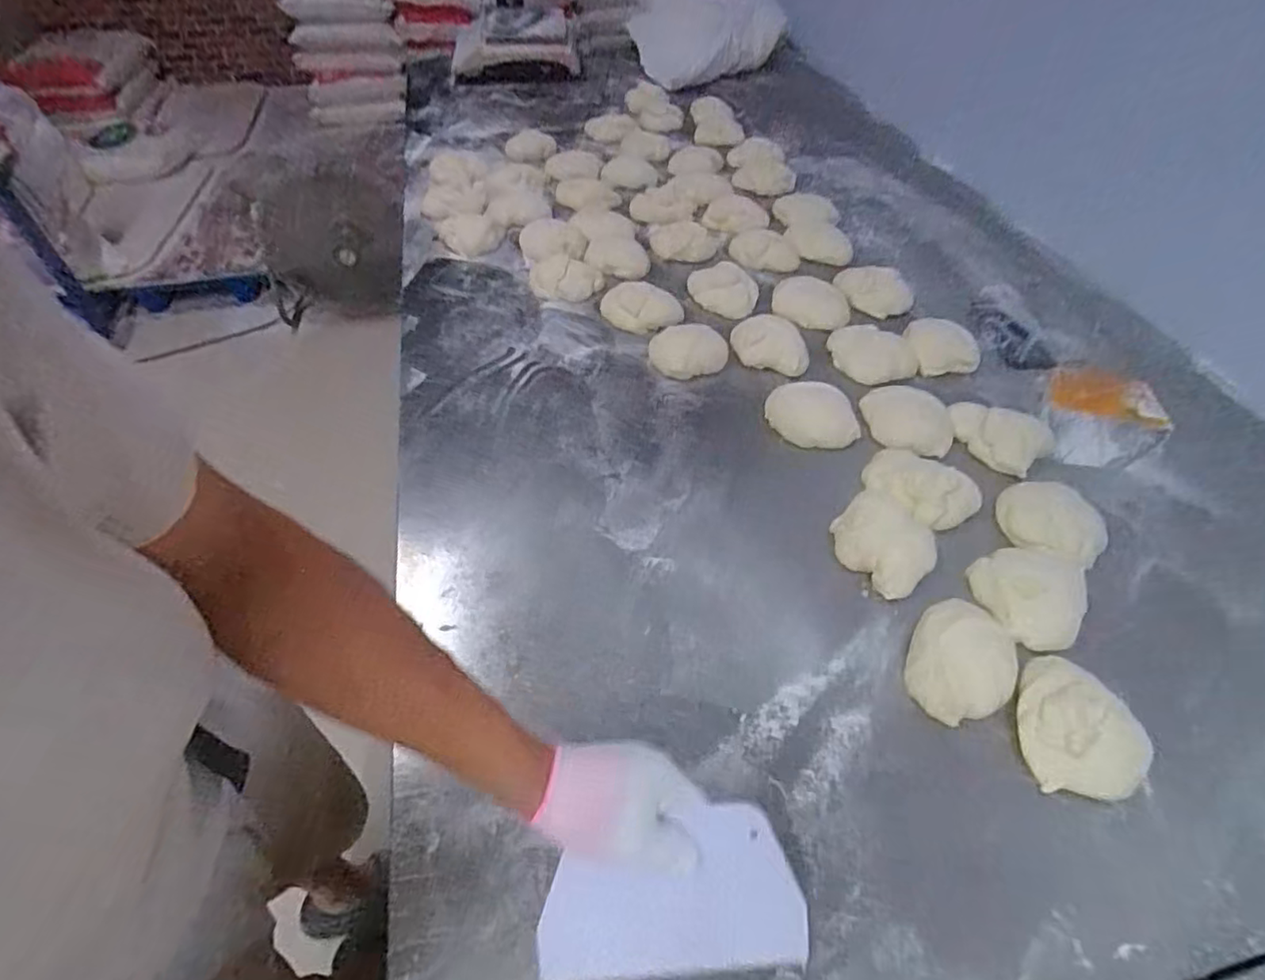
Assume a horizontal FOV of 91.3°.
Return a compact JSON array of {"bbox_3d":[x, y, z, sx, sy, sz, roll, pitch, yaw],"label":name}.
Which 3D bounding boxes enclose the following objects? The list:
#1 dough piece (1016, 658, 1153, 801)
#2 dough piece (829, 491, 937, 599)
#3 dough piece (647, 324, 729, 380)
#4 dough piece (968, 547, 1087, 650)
[{"bbox_3d":[0.399,0.215,0.560,0.101,0.047,0.119,-22,54,-17],"label":"dough piece"},{"bbox_3d":[0.287,0.057,0.707,0.116,0.026,0.113,0,51,0],"label":"dough piece"},{"bbox_3d":[0.083,-0.209,0.921,0.114,0.037,0.082,11,51,8],"label":"dough piece"},{"bbox_3d":[0.430,0.104,0.661,0.107,0.046,0.116,-27,56,-21],"label":"dough piece"}]

